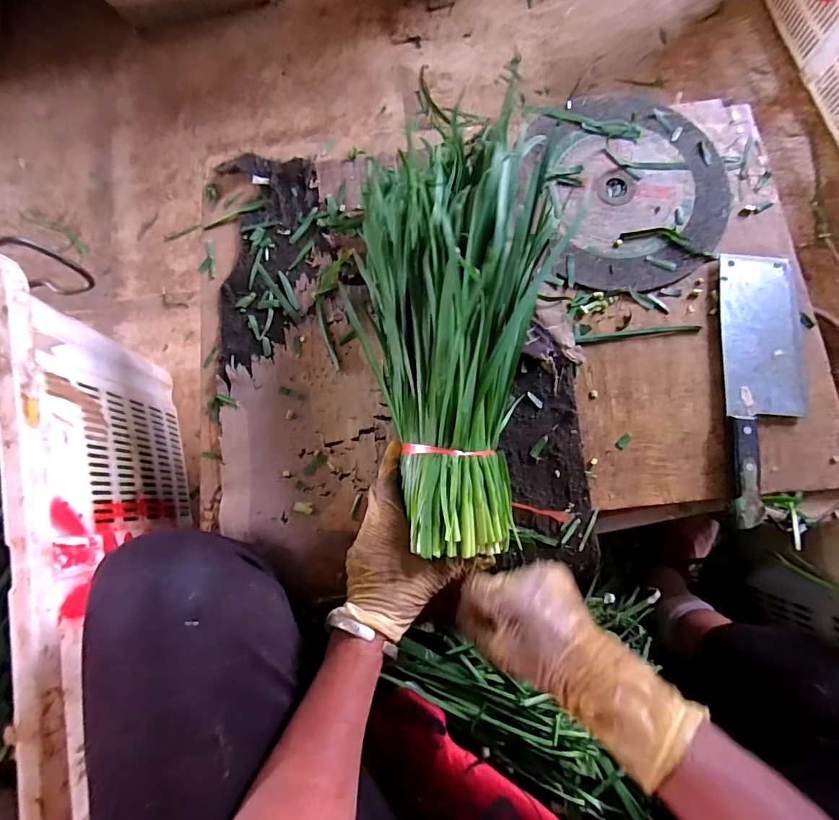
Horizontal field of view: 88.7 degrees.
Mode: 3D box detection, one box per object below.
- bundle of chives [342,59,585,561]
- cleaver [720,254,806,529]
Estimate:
[{"bbox_3d":[0.035,-0.078,0.378,0.170,0.069,0.392,1,84,1],"label":"bundle of chives"},{"bbox_3d":[0.361,-0.029,0.445,0.081,0.025,0.285,4,81,1],"label":"cleaver"}]

